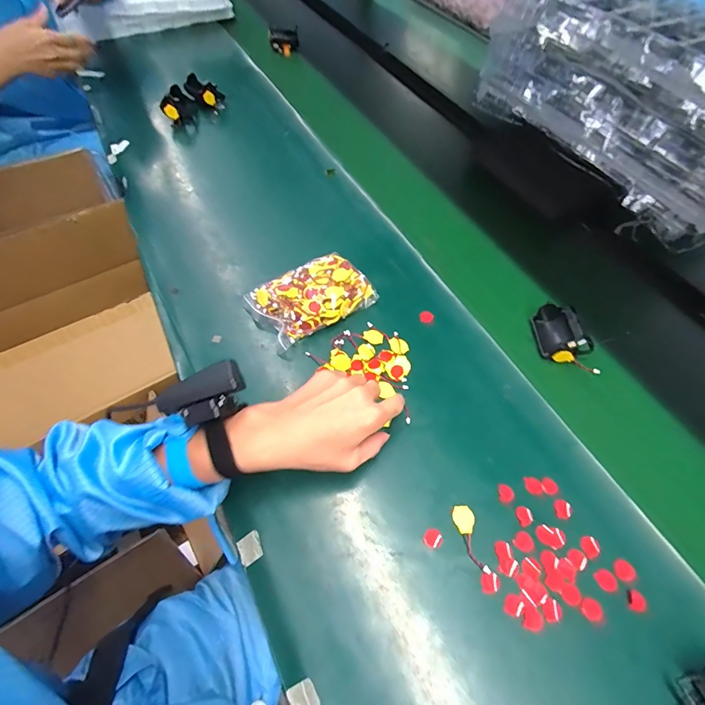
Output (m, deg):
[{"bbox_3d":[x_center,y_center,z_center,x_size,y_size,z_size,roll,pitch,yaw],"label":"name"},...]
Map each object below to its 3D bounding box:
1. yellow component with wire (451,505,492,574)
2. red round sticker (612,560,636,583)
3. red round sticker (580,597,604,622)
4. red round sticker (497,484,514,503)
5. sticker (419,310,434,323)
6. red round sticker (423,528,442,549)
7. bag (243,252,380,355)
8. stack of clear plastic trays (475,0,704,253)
[{"bbox_3d":[0.112,0.176,0.363,0.021,0.008,0.059,-8,61,-7],"label":"yellow component with wire"},{"bbox_3d":[0.252,0.201,0.353,0.018,0.004,0.018,1,60,-2],"label":"red round sticker"},{"bbox_3d":[0.213,0.227,0.339,0.018,0.004,0.018,1,60,-2],"label":"red round sticker"},{"bbox_3d":[0.157,0.143,0.390,0.016,0.004,0.018,5,60,0],"label":"red round sticker"},{"bbox_3d":[0.098,-0.047,0.507,0.018,0.004,0.018,1,69,-2],"label":"sticker"},{"bbox_3d":[0.077,0.177,0.364,0.017,0.004,0.018,1,60,-2],"label":"red round sticker"},{"bbox_3d":[-0.053,-0.074,0.496,0.148,0.030,0.092,-29,66,-18],"label":"bag"},{"bbox_3d":[0.495,-0.441,0.646,0.268,0.190,0.505,-26,62,-17],"label":"stack of clear plastic trays"}]

